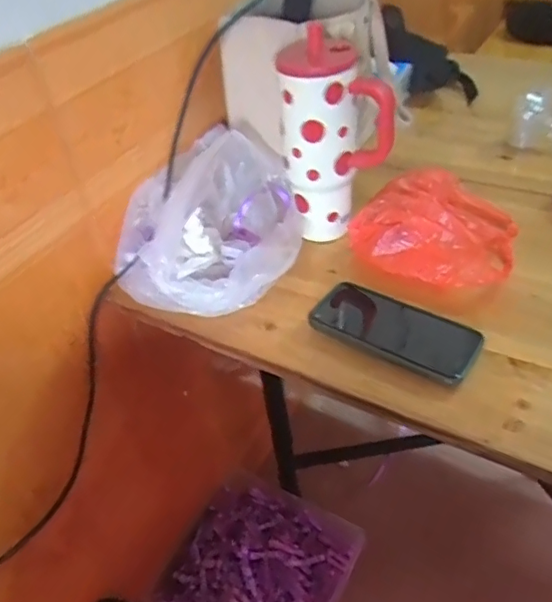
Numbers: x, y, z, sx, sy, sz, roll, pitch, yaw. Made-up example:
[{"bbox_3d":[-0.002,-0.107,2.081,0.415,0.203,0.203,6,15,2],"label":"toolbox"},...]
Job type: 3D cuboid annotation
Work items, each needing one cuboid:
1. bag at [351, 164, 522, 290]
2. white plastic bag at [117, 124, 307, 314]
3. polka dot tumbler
[{"bbox_3d":[0.185,-0.093,0.648,0.177,0.043,0.182,13,46,21],"label":"bag"},{"bbox_3d":[-0.079,-0.090,0.648,0.211,0.095,0.244,5,44,14],"label":"white plastic bag"},{"bbox_3d":[0.060,-0.168,0.619,0.075,0.207,0.110,-33,48,-25],"label":"polka dot tumbler"}]

